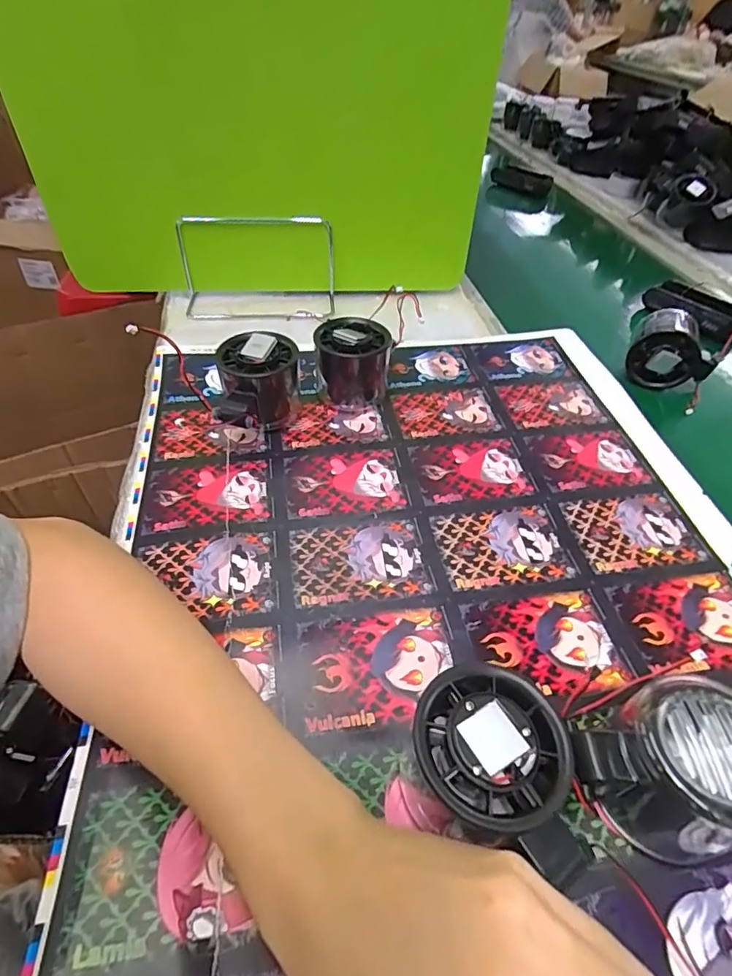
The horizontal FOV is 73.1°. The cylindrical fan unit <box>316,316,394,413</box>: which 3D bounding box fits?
[{"bbox_3d":[-0.011,-0.099,0.393,0.057,0.056,0.051,4,46,0],"label":"cylindrical fan unit"}]

